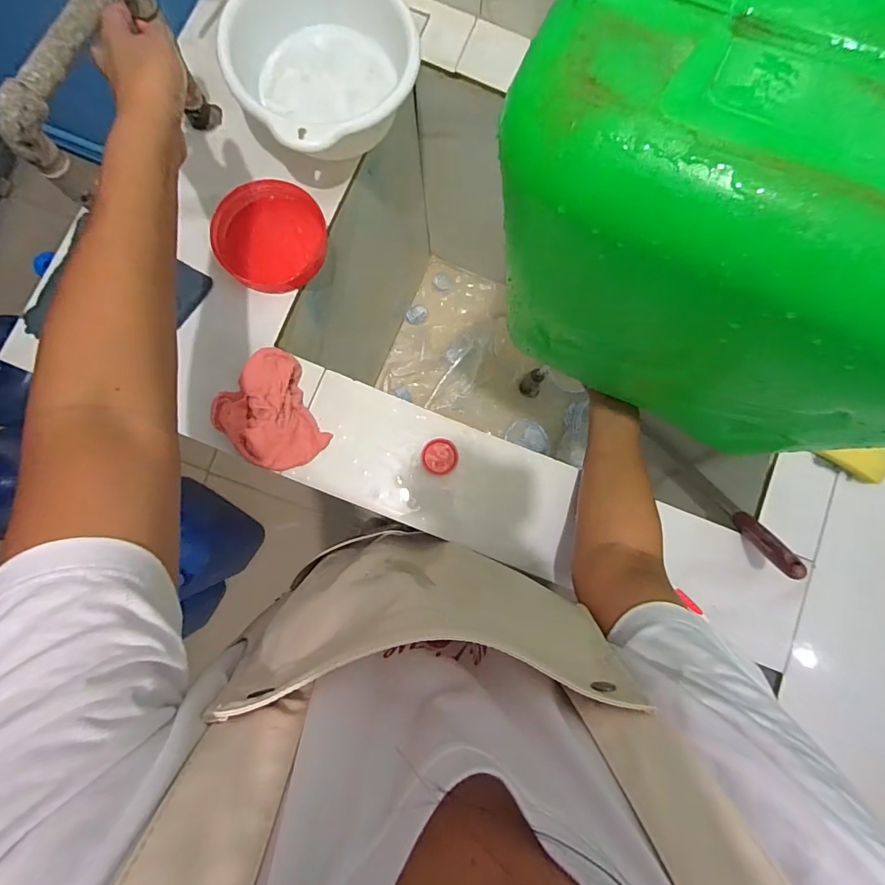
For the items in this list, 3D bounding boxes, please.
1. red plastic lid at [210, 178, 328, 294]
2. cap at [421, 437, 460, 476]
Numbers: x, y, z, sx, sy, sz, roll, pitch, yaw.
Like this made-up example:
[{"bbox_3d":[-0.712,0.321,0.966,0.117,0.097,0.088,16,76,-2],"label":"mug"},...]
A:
[{"bbox_3d":[-0.195,-0.234,0.496,0.111,0.028,0.120,0,84,-3],"label":"red plastic lid"},{"bbox_3d":[-0.003,0.015,0.486,0.040,0.014,0.040,0,84,-3],"label":"cap"}]

